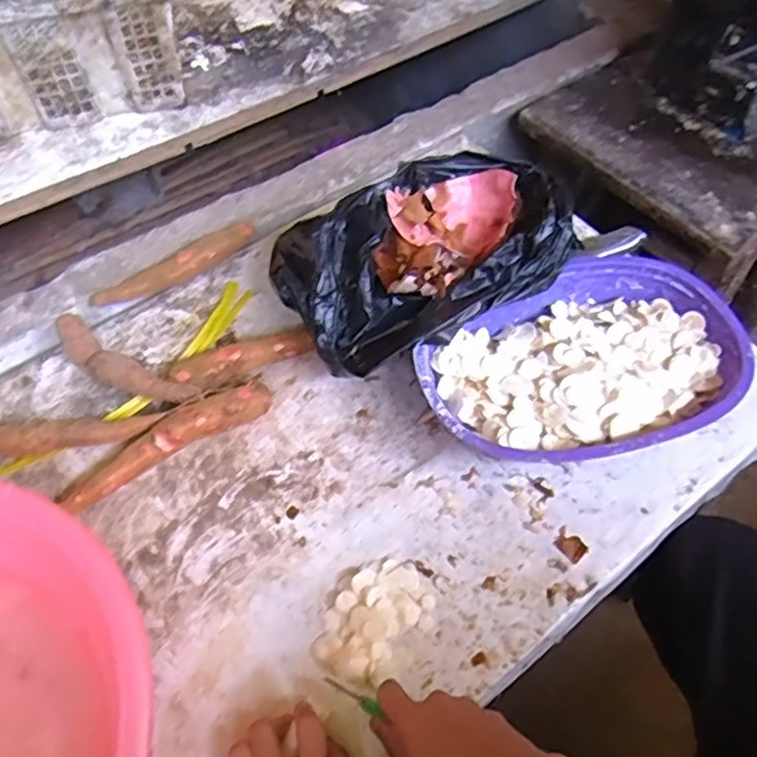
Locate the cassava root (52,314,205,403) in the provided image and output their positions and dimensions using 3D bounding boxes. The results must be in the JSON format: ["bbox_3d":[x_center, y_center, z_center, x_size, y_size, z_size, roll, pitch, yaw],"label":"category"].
[{"bbox_3d":[-0.260,-0.008,0.692,0.178,0.041,0.034,26,58,18],"label":"cassava root"}]

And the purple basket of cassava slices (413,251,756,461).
[{"bbox_3d":[0.189,-0.007,0.648,0.301,0.076,0.209,-15,55,-10],"label":"purple basket of cassava slices"}]

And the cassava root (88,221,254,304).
[{"bbox_3d":[-0.232,-0.130,0.776,0.195,0.026,0.034,-33,60,-22],"label":"cassava root"}]

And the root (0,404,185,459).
[{"bbox_3d":[-0.303,0.055,0.655,0.206,0.034,0.031,-5,54,-4],"label":"root"}]

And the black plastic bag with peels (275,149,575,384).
[{"bbox_3d":[0.041,-0.113,0.695,0.281,0.136,0.191,-13,55,-9],"label":"black plastic bag with peels"}]

